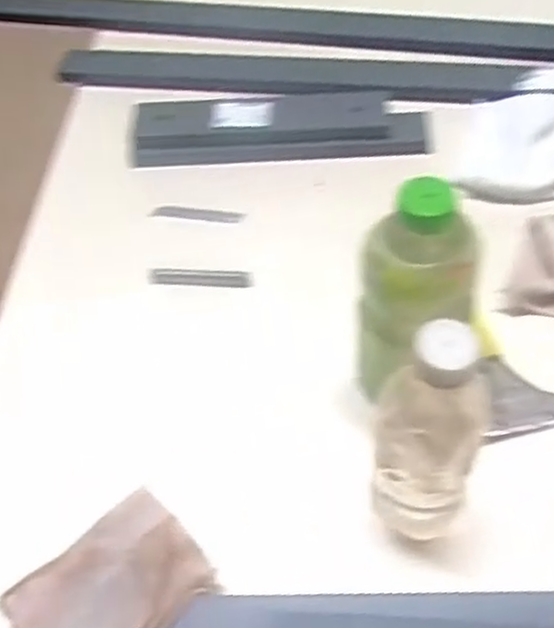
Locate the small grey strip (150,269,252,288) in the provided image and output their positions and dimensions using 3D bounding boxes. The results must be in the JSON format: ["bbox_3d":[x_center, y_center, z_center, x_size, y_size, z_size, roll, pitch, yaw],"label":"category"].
[{"bbox_3d":[-0.077,-0.037,0.785,0.103,0.012,0.017,1,54,5],"label":"small grey strip"}]

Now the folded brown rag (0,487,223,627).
[{"bbox_3d":[-0.130,0.205,0.572,0.127,0.035,0.145,20,57,45],"label":"folded brown rag"}]

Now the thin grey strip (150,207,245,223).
[{"bbox_3d":[-0.084,-0.107,0.823,0.095,0.004,0.014,5,62,0],"label":"thin grey strip"}]

